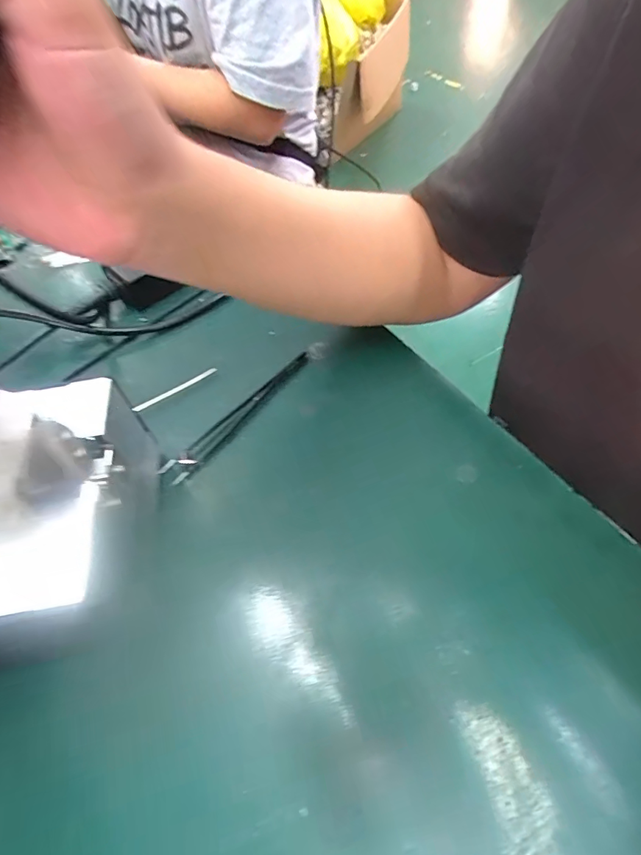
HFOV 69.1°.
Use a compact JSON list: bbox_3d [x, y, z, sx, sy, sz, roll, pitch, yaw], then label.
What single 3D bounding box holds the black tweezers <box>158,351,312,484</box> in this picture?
[{"bbox_3d":[-0.056,-0.013,0.331,0.017,0.008,0.135,34,65,24],"label":"black tweezers"}]

